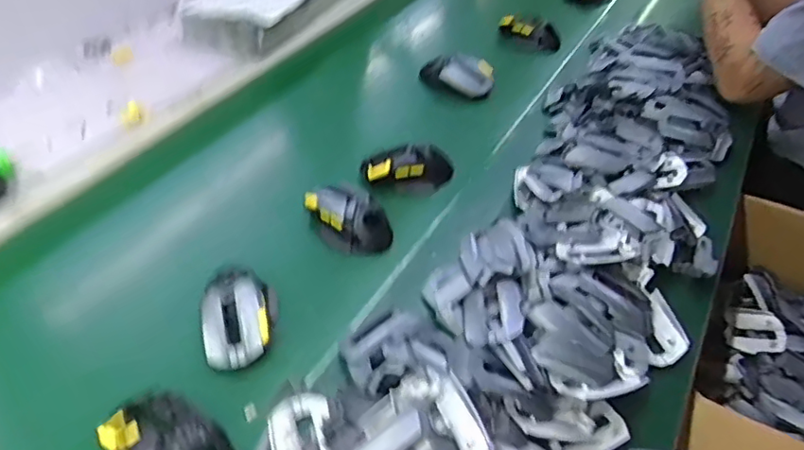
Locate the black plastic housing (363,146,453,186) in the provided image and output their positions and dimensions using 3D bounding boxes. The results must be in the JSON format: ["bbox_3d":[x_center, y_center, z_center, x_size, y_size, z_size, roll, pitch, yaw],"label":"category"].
[{"bbox_3d":[0.008,-0.074,0.749,0.119,0.044,0.049,-3,44,-5],"label":"black plastic housing"}]

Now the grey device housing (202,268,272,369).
[{"bbox_3d":[-0.161,0.084,0.565,0.063,0.032,0.105,-10,45,-12],"label":"grey device housing"}]

